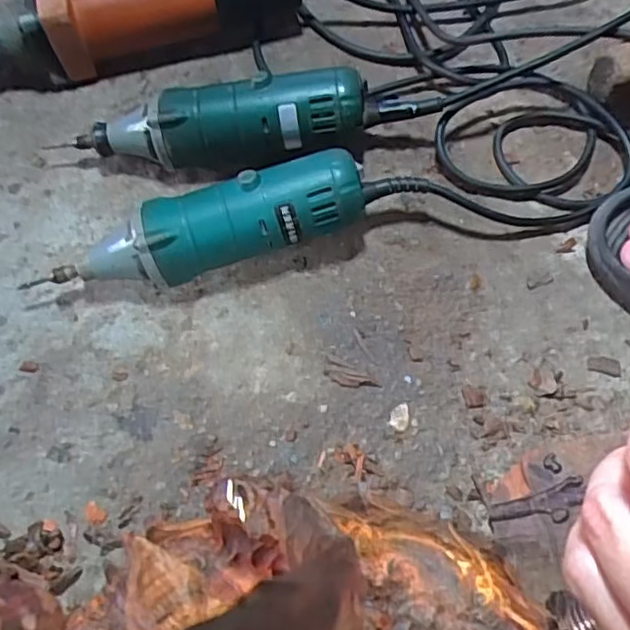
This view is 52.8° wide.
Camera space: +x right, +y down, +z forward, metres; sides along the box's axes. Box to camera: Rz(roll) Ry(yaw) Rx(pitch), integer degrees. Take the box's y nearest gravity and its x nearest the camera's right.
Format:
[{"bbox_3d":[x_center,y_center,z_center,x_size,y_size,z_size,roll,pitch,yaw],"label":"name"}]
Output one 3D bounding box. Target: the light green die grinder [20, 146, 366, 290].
[{"bbox_3d":[-0.074,-0.055,0.422,0.211,0.063,0.060,-13,67,-4],"label":"light green die grinder"}]

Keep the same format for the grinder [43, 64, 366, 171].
[{"bbox_3d":[-0.070,-0.134,0.456,0.203,0.060,0.042,-5,67,-1],"label":"grinder"}]

